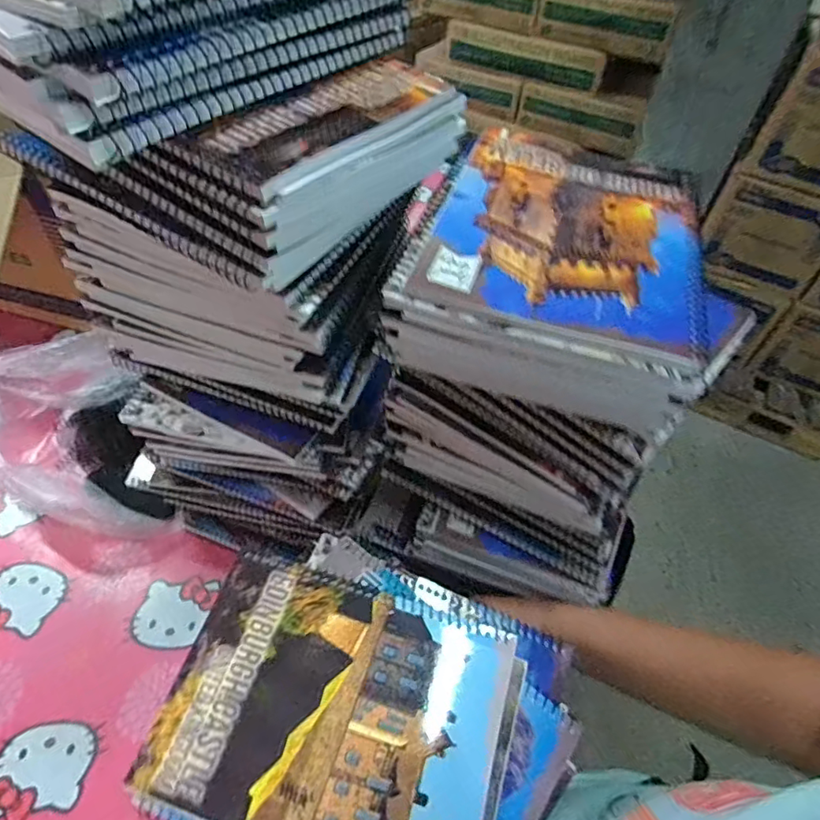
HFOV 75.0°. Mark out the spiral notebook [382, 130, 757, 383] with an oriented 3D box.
[{"bbox_3d":[0.097,-0.103,0.314,0.170,0.015,0.190,17,50,8],"label":"spiral notebook"}]

